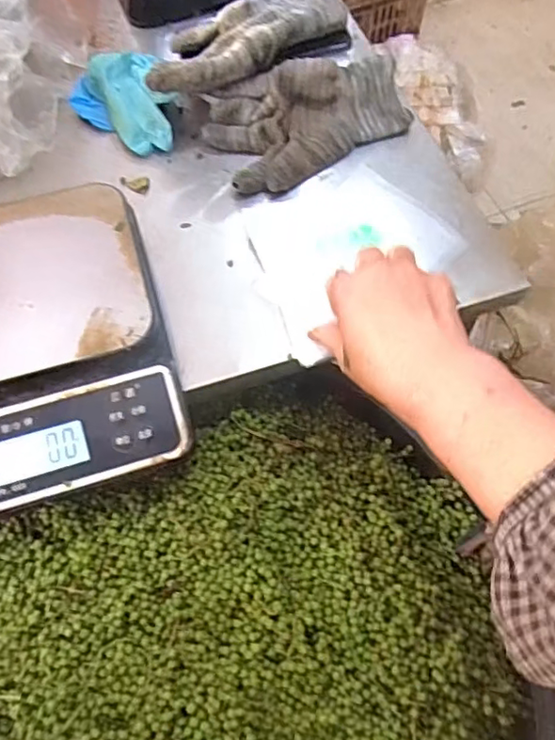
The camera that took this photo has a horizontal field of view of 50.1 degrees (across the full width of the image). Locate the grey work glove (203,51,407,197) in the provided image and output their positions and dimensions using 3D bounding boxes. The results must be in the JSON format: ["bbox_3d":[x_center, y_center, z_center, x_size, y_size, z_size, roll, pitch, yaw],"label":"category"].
[{"bbox_3d":[0.028,-0.214,0.501,0.165,0.036,0.100,-18,63,-9],"label":"grey work glove"}]

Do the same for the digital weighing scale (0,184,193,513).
[{"bbox_3d":[-0.152,-0.020,0.400,0.151,0.061,0.212,-14,63,-7],"label":"digital weighing scale"}]

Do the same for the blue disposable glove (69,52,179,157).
[{"bbox_3d":[-0.135,-0.234,0.523,0.085,0.037,0.108,-18,63,-9],"label":"blue disposable glove"}]

